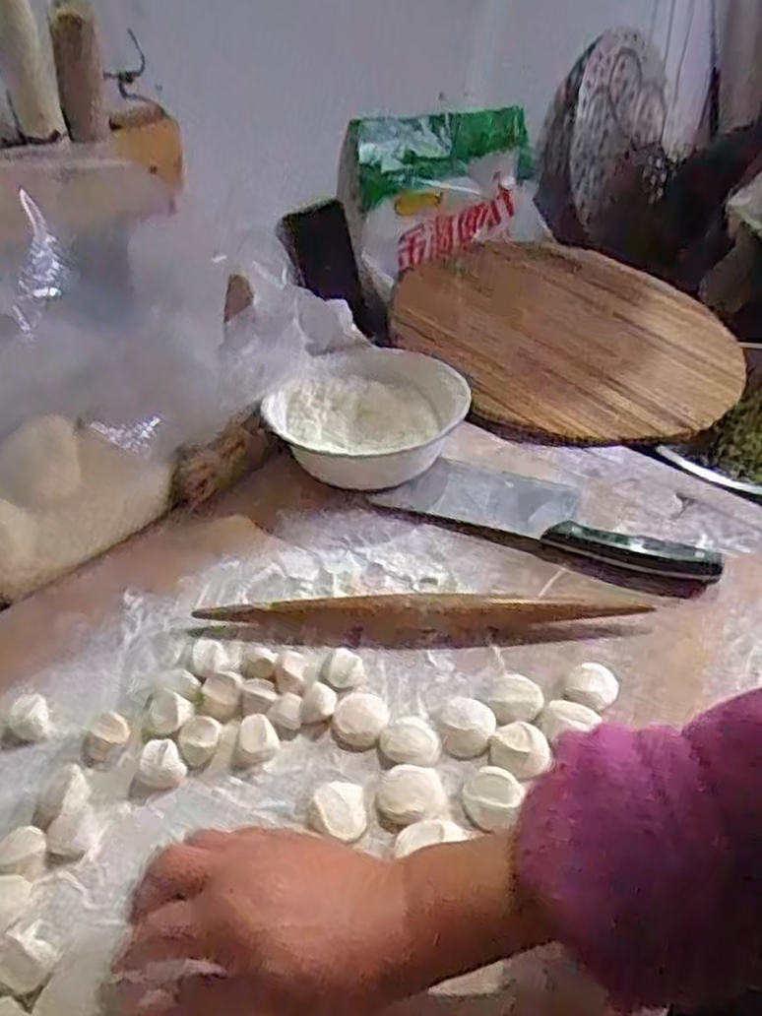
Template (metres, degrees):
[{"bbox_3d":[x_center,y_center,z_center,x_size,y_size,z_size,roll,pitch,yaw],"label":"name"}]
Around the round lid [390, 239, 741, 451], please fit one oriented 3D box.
[{"bbox_3d":[0.211,-0.202,0.877,0.397,0.019,0.360,-14,56,-14],"label":"round lid"}]

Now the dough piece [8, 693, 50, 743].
[{"bbox_3d":[-0.221,0.131,0.488,0.023,0.017,0.024,-3,40,-1],"label":"dough piece"}]

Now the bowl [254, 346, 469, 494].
[{"bbox_3d":[-0.008,-0.084,0.699,0.160,0.059,0.152,-1,40,1],"label":"bowl"}]

